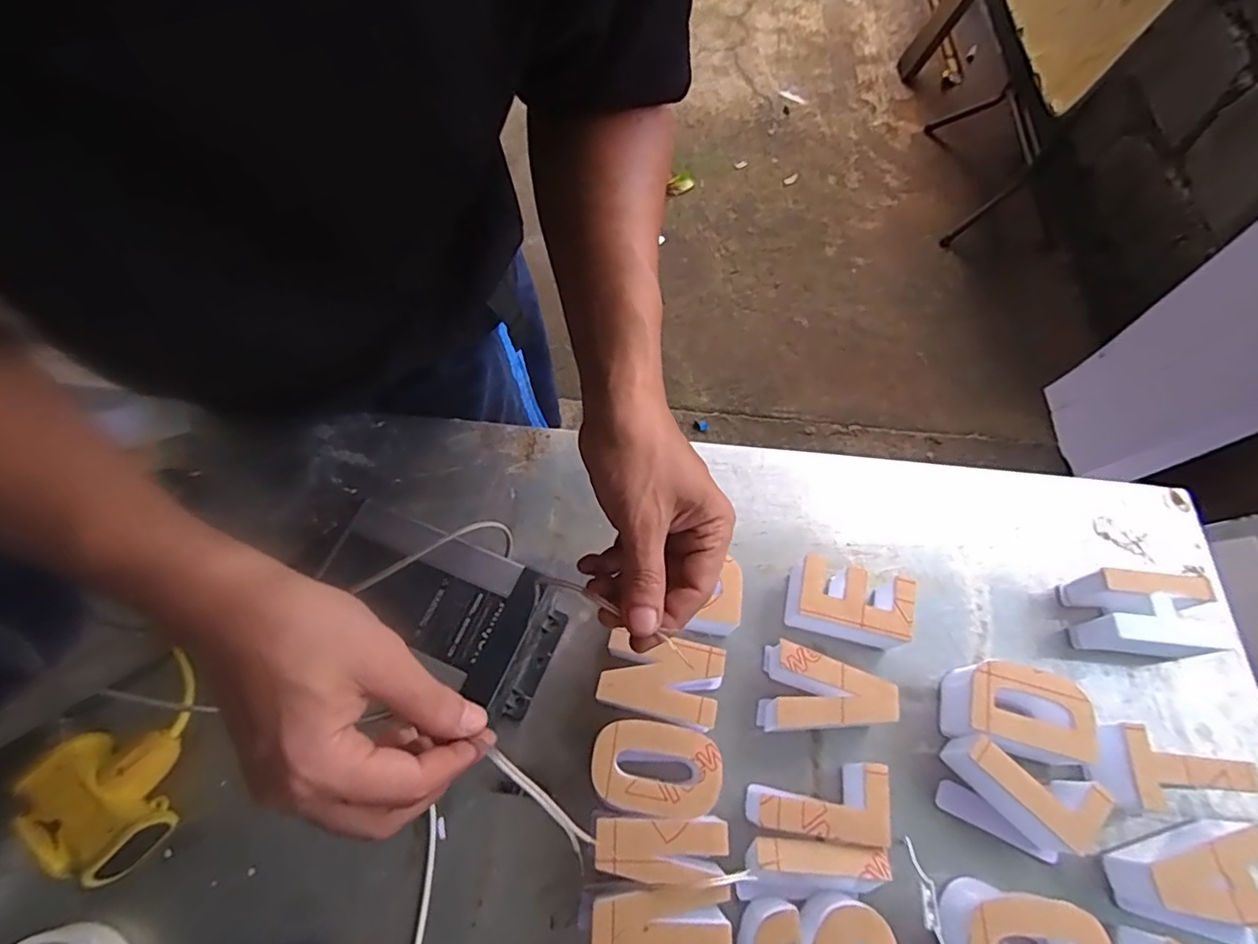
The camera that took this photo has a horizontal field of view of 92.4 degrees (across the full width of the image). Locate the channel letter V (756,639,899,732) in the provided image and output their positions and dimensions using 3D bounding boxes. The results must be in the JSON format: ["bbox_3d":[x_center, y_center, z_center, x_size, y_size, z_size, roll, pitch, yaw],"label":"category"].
[{"bbox_3d":[0.141,0.160,0.435,0.081,0.050,0.058,10,65,3],"label":"channel letter V"}]

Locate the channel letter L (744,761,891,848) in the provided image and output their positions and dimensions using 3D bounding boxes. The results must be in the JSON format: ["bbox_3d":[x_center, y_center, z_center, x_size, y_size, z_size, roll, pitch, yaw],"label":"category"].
[{"bbox_3d":[0.120,0.223,0.409,0.095,0.051,0.053,5,65,1],"label":"channel letter L"}]

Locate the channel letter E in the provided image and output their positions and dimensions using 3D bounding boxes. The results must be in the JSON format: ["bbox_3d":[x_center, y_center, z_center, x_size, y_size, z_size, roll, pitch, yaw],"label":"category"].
[{"bbox_3d":[0.169,0.099,0.463,0.081,0.049,0.049,15,65,5],"label":"channel letter E"}]

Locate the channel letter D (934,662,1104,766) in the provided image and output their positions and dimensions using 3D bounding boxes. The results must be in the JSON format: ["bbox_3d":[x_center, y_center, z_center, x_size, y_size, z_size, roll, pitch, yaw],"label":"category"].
[{"bbox_3d":[0.277,0.170,0.432,0.083,0.050,0.053,14,65,5],"label":"channel letter D"}]

